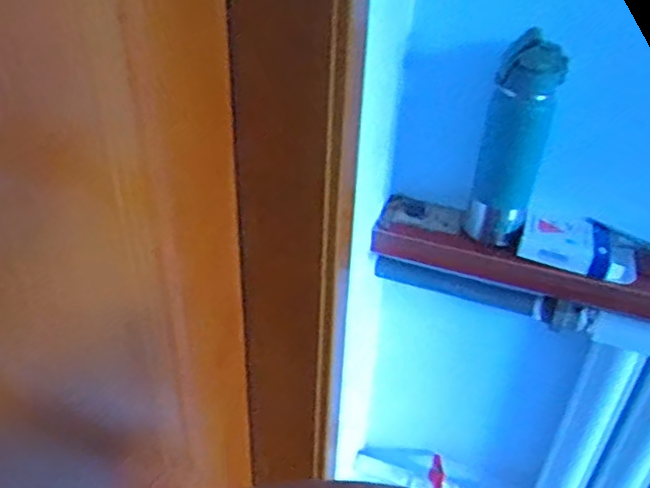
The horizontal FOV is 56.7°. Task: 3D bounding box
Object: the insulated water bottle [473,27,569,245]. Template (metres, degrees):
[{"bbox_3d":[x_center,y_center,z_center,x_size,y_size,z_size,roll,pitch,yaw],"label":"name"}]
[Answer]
[{"bbox_3d":[0.251,-0.138,0.793,0.084,0.257,0.073,8,34,8],"label":"insulated water bottle"}]

